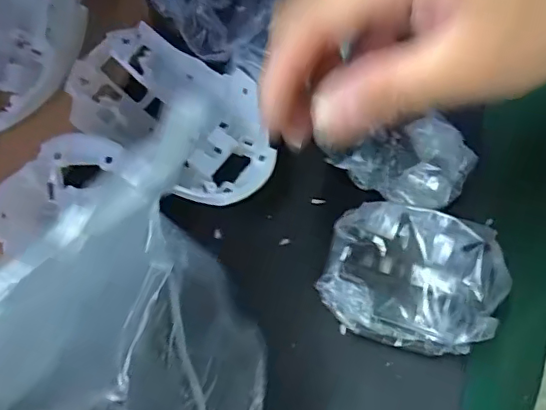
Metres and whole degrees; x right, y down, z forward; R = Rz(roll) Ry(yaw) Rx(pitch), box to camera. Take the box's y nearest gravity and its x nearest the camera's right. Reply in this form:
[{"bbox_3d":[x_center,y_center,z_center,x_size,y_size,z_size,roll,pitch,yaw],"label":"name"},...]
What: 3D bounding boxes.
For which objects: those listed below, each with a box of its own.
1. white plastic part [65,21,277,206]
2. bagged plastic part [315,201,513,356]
[{"bbox_3d":[-0.049,-0.044,0.289,0.117,0.030,0.062,36,70,14],"label":"white plastic part"},{"bbox_3d":[0.064,0.034,0.264,0.077,0.040,0.057,17,67,6],"label":"bagged plastic part"}]

